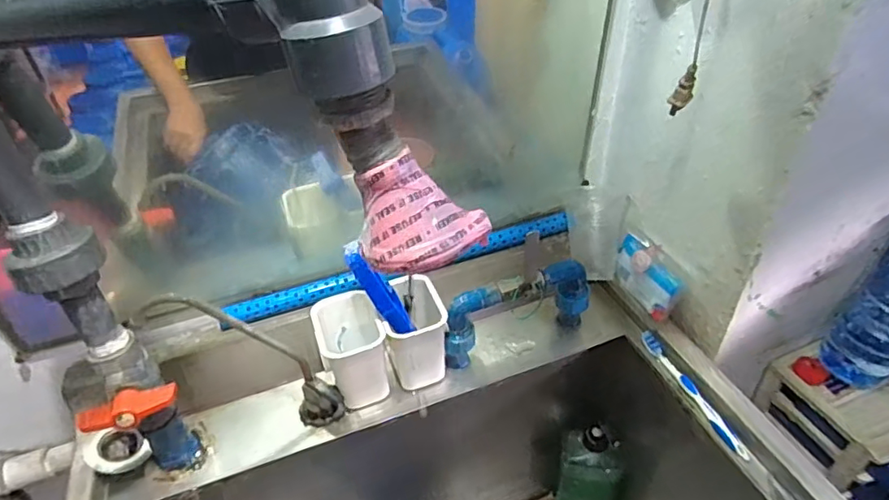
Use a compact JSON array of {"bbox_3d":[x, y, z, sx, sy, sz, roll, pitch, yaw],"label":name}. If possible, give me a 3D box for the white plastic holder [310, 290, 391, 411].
[{"bbox_3d":[-0.110,0.119,0.657,0.074,0.113,0.089,-17,41,-15],"label":"white plastic holder"}]

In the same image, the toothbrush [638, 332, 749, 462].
[{"bbox_3d":[0.293,0.166,0.653,0.013,0.015,0.183,-15,41,-13],"label":"toothbrush"}]

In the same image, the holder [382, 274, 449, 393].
[{"bbox_3d":[-0.033,0.102,0.670,0.069,0.109,0.092,-7,40,-4],"label":"holder"}]

